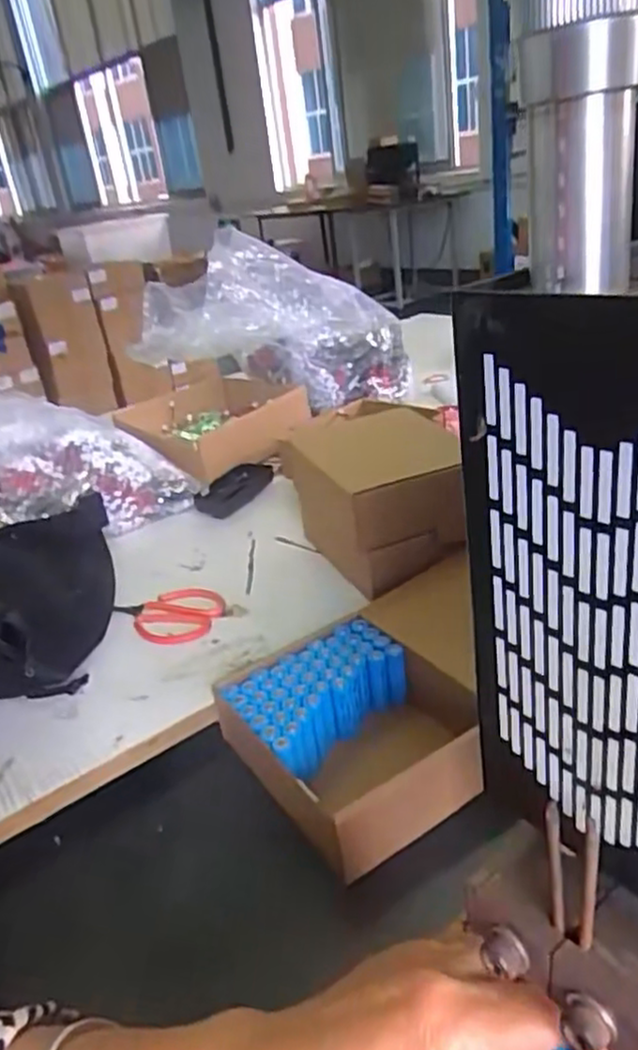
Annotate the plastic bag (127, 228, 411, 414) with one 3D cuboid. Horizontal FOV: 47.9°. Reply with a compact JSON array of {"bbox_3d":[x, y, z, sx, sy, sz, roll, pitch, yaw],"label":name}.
[{"bbox_3d":[-0.049,-0.267,0.966,0.364,0.183,0.143,12,25,-12],"label":"plastic bag"}]

